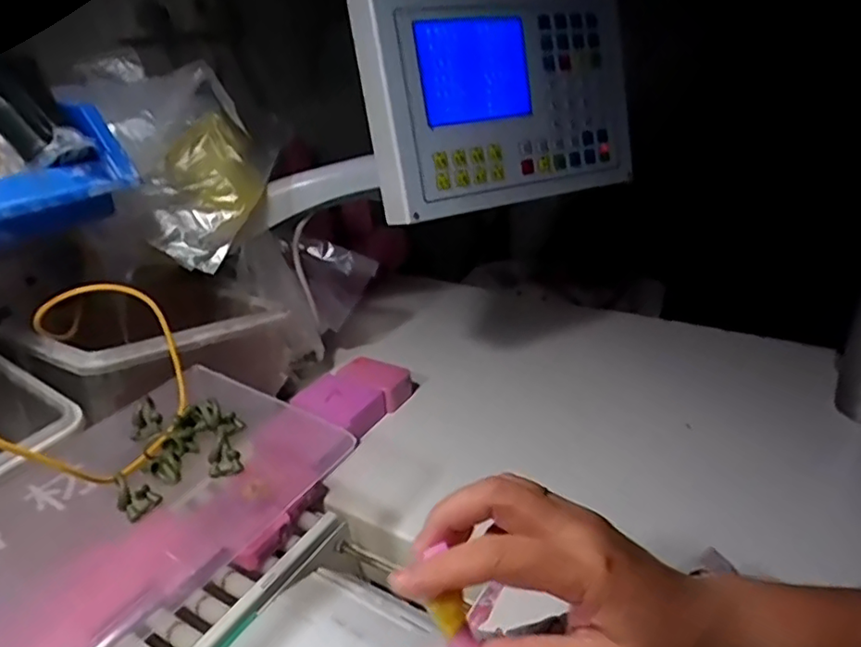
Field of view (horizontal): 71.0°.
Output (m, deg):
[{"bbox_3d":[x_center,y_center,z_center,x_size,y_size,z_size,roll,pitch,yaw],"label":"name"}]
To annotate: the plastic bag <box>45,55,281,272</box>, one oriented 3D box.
[{"bbox_3d":[-0.202,-0.135,0.515,0.092,0.145,0.097,5,29,18],"label":"plastic bag"}]

